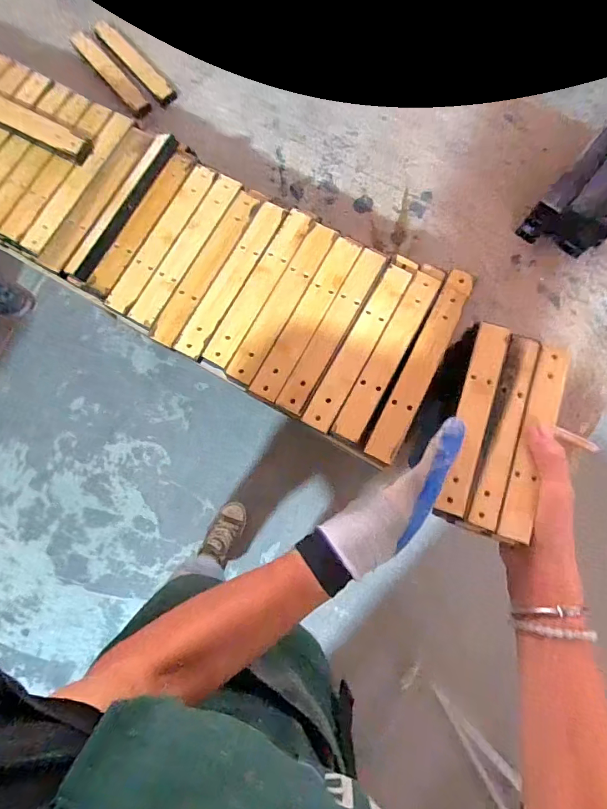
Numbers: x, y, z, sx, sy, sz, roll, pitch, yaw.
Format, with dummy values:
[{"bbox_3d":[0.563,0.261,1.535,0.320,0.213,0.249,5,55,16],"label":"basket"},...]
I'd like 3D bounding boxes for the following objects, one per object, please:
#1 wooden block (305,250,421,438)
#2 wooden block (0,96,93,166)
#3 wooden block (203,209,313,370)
[{"bbox_3d":[0.059,-0.064,0.402,0.028,0.016,0.196,28,82,6],"label":"wooden block"},{"bbox_3d":[-0.304,-0.304,0.442,0.176,0.016,0.032,28,82,6],"label":"wooden block"},{"bbox_3d":[-0.045,-0.118,0.417,0.028,0.007,0.178,28,82,6],"label":"wooden block"}]

